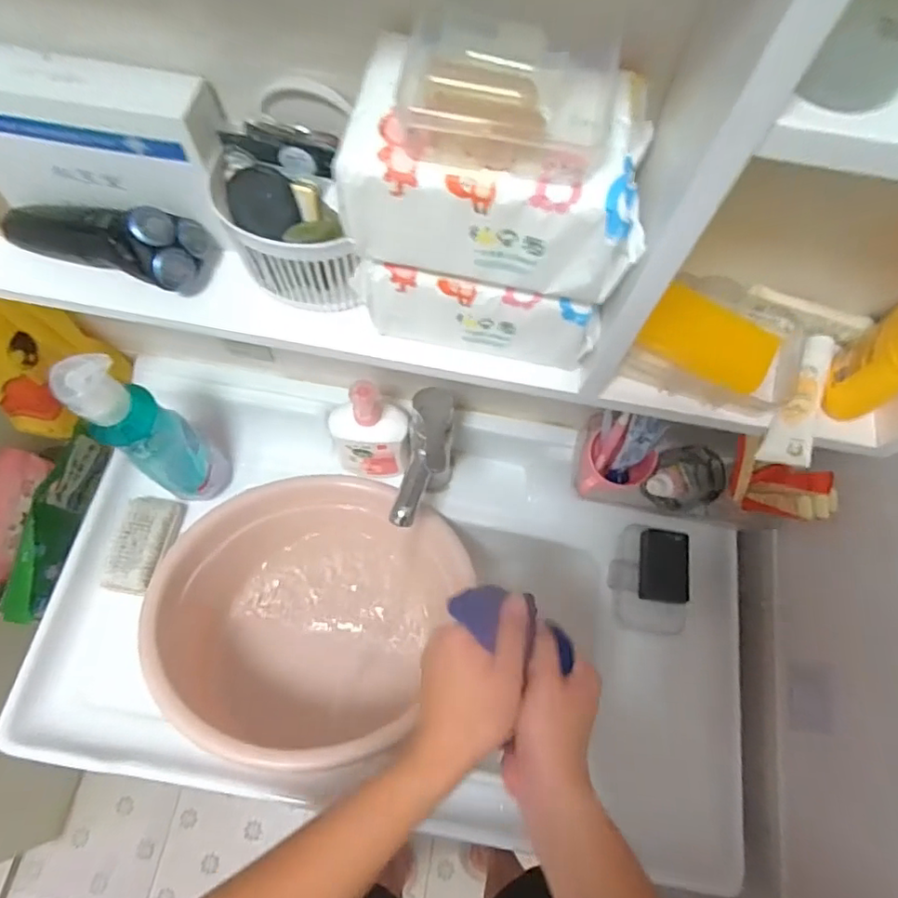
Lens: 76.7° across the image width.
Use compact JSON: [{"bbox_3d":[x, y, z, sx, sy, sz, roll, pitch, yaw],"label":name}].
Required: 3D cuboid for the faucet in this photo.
[{"bbox_3d":[-0.027,0.029,0.667,0.056,0.203,0.139,10,65,2],"label":"faucet"}]

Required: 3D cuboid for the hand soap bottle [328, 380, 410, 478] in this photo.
[{"bbox_3d":[-0.099,-0.020,0.693,0.098,0.173,0.046,3,65,-1],"label":"hand soap bottle"}]

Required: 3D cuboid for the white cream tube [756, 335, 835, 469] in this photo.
[{"bbox_3d":[0.260,-0.035,0.418,0.028,0.023,0.111,26,67,10],"label":"white cream tube"}]

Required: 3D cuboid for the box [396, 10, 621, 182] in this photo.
[{"bbox_3d":[0.030,-0.173,0.277,0.101,0.029,0.080,8,65,1],"label":"box"}]

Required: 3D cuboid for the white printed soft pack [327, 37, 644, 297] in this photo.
[{"bbox_3d":[0.028,-0.153,0.314,0.159,0.092,0.086,11,65,3],"label":"white printed soft pack"}]

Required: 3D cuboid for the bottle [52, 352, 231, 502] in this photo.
[{"bbox_3d":[-0.314,-0.010,0.620,0.081,0.290,0.055,-40,73,-18],"label":"bottle"}]

